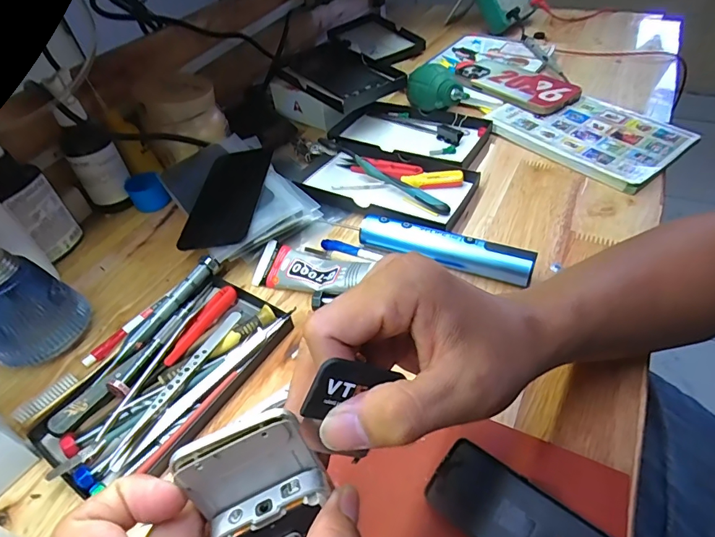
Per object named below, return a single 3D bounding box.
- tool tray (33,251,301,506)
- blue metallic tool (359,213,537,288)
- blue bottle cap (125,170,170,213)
[{"bbox_3d":[-0.138,0.075,0.328,0.101,0.029,0.174,20,51,25],"label":"tool tray"},{"bbox_3d":[0.075,-0.018,0.389,0.151,0.029,0.022,15,49,21],"label":"blue metallic tool"},{"bbox_3d":[-0.237,-0.086,0.497,0.037,0.034,0.046,-27,48,-18],"label":"blue bottle cap"}]

